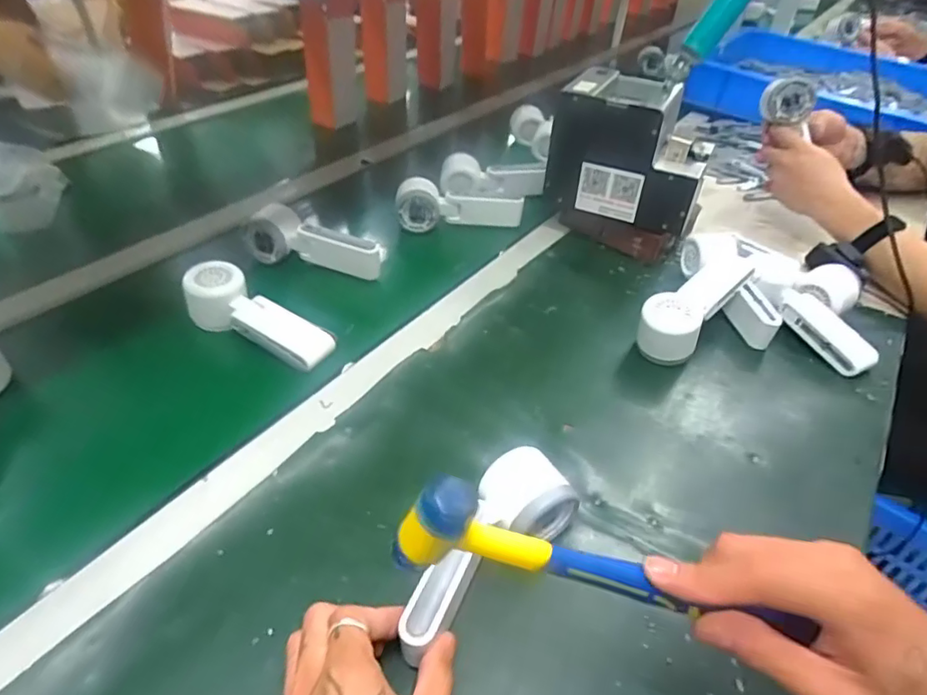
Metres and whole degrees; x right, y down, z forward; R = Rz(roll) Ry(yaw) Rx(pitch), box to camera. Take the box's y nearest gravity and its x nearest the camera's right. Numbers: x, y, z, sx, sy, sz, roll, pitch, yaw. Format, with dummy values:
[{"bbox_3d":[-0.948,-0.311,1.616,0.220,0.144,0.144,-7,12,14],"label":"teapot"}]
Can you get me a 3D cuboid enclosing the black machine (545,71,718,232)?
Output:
[{"bbox_3d":[0.205,-0.244,0.716,0.177,0.136,0.126,18,43,15],"label":"black machine"}]

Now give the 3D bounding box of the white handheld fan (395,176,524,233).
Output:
[{"bbox_3d":[-0.005,-0.191,0.769,0.166,0.054,0.067,-5,42,-13],"label":"white handheld fan"}]

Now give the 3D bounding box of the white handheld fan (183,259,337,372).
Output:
[{"bbox_3d":[-0.209,-0.031,0.567,0.159,0.042,0.062,23,44,18],"label":"white handheld fan"}]

